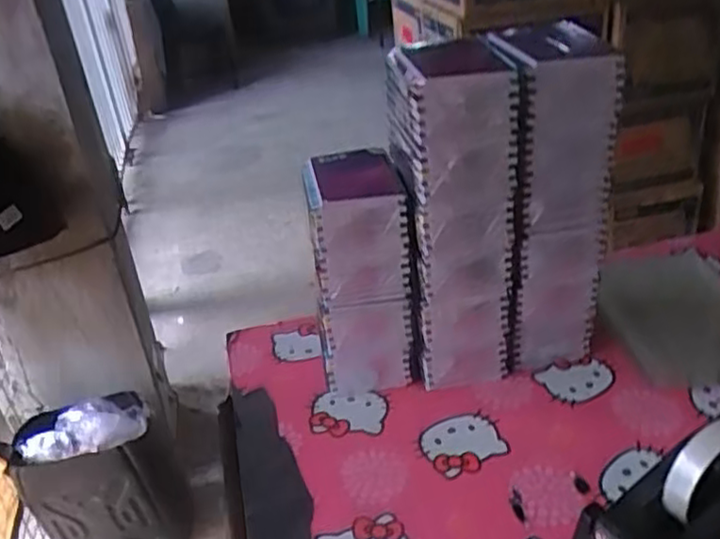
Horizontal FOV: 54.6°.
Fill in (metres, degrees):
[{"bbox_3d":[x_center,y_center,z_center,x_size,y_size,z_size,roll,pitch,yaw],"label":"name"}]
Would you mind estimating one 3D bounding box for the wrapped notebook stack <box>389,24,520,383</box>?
[{"bbox_3d":[0.091,-0.047,0.713,0.103,0.339,0.138,-7,30,-3],"label":"wrapped notebook stack"}]

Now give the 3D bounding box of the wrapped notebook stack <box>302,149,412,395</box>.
[{"bbox_3d":[0.002,0.009,0.745,0.095,0.222,0.118,-6,30,-3],"label":"wrapped notebook stack"}]

